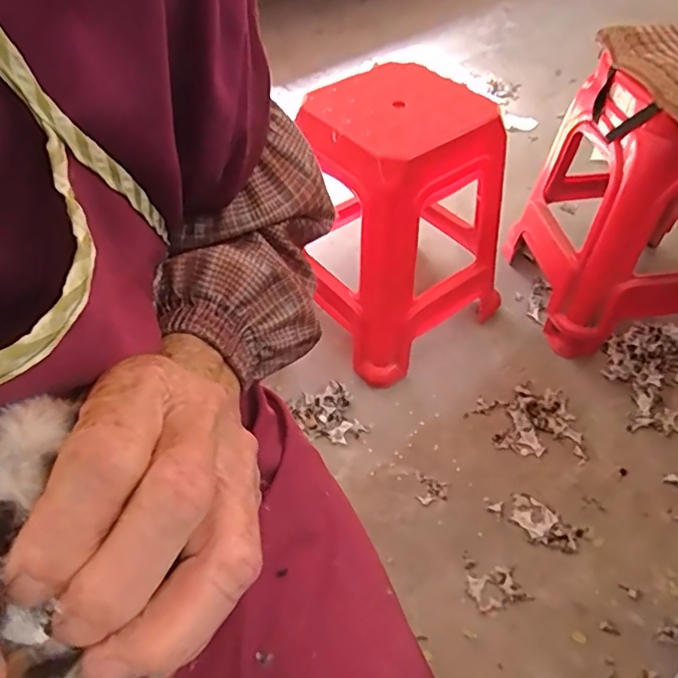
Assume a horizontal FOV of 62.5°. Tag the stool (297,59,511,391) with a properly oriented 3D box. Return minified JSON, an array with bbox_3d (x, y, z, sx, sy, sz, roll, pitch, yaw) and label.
[{"bbox_3d":[0.133,-0.225,1.140,0.373,0.494,0.326,-28,55,-21],"label":"stool"}]

